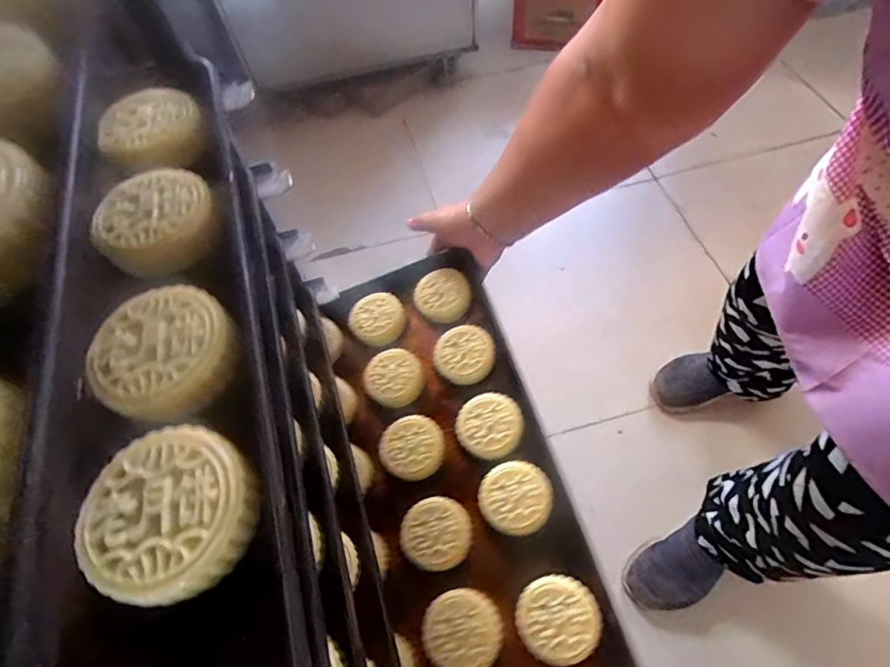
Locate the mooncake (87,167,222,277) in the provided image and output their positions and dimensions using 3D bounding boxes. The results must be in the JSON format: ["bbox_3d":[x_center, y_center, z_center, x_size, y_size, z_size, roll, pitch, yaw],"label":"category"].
[{"bbox_3d":[-0.180,-0.069,0.303,0.069,0.027,0.069,-1,61,3],"label":"mooncake"}]

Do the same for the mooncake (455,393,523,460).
[{"bbox_3d":[0.050,0.103,0.543,0.071,0.021,0.069,-1,61,3],"label":"mooncake"}]

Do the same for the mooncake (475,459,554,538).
[{"bbox_3d":[0.073,0.169,0.500,0.071,0.019,0.071,-1,61,3],"label":"mooncake"}]

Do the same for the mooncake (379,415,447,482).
[{"bbox_3d":[-0.038,0.132,0.558,0.075,0.024,0.068,9,62,8],"label":"mooncake"}]

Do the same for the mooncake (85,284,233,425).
[{"bbox_3d":[-0.146,0.009,0.253,0.066,0.021,0.068,-1,61,3],"label":"mooncake"}]

